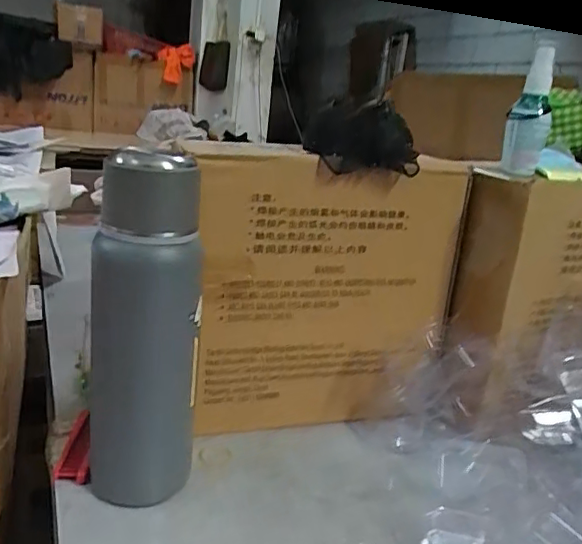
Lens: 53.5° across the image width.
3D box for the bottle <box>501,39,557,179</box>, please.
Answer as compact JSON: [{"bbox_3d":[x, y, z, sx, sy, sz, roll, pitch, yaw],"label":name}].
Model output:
[{"bbox_3d":[0.226,-0.150,0.544,0.037,0.118,0.032,13,19,19],"label":"bottle"}]

